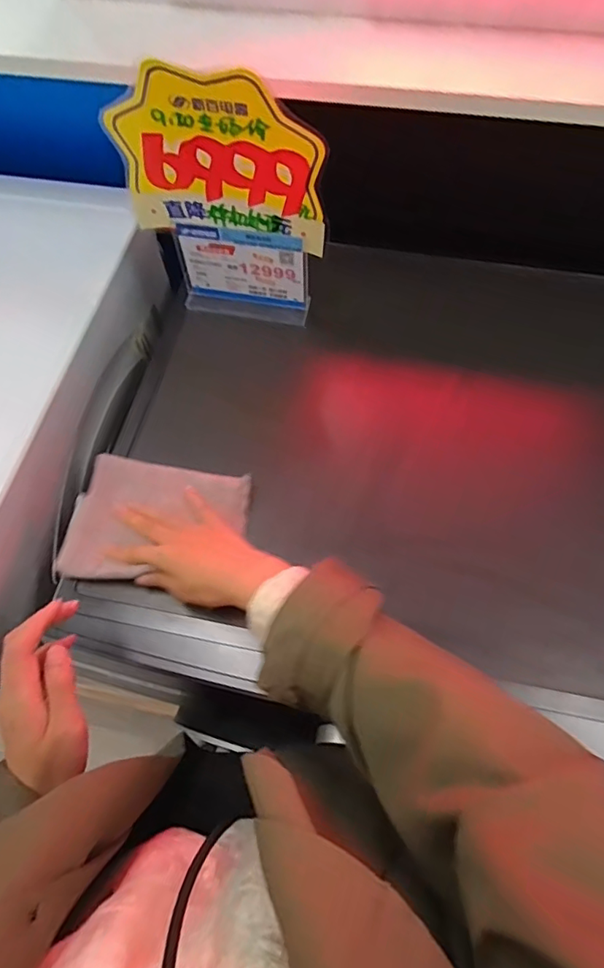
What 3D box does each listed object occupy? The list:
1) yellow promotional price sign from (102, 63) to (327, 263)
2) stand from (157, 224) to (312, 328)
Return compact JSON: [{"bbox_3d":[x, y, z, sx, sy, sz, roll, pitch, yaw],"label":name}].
[{"bbox_3d":[-0.077,-0.295,0.481,0.194,0.166,0.011,10,71,5],"label":"yellow promotional price sign"},{"bbox_3d":[-0.077,-0.239,0.603,0.167,0.117,0.023,8,64,5],"label":"stand"}]

